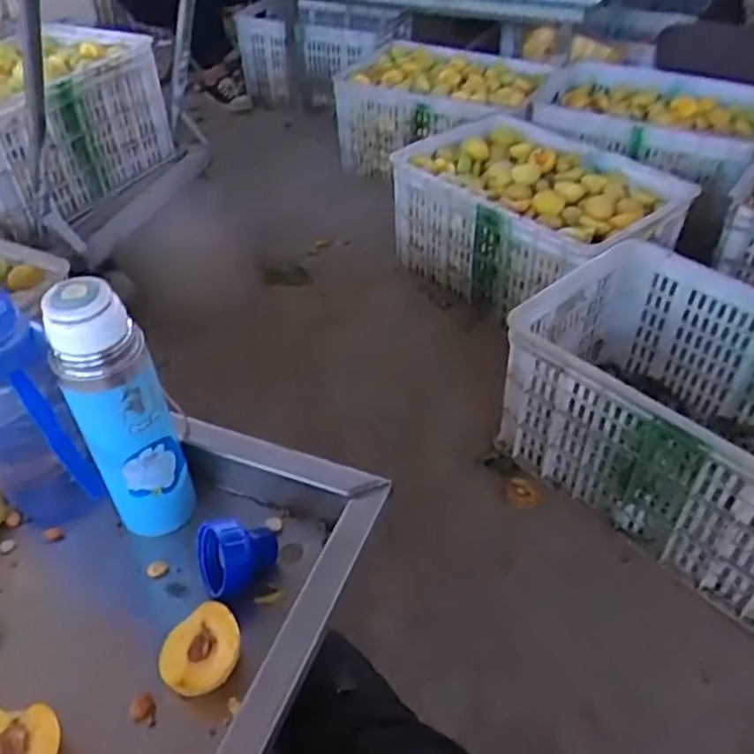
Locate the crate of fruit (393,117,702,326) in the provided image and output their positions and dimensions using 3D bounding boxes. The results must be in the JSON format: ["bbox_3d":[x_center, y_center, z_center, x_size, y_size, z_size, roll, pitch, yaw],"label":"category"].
[{"bbox_3d":[0.332,-0.339,1.509,0.363,0.258,0.514,-27,47,-26],"label":"crate of fruit"}]

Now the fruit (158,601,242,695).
[{"bbox_3d":[-0.128,0.204,0.503,0.058,0.033,0.059,-1,42,1],"label":"fruit"}]

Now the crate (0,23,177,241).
[{"bbox_3d":[-0.778,-0.565,1.555,0.375,0.270,0.547,15,44,18],"label":"crate"}]

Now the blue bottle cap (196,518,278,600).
[{"bbox_3d":[-0.112,0.145,0.551,0.064,0.059,0.056,-11,42,-10],"label":"blue bottle cap"}]

